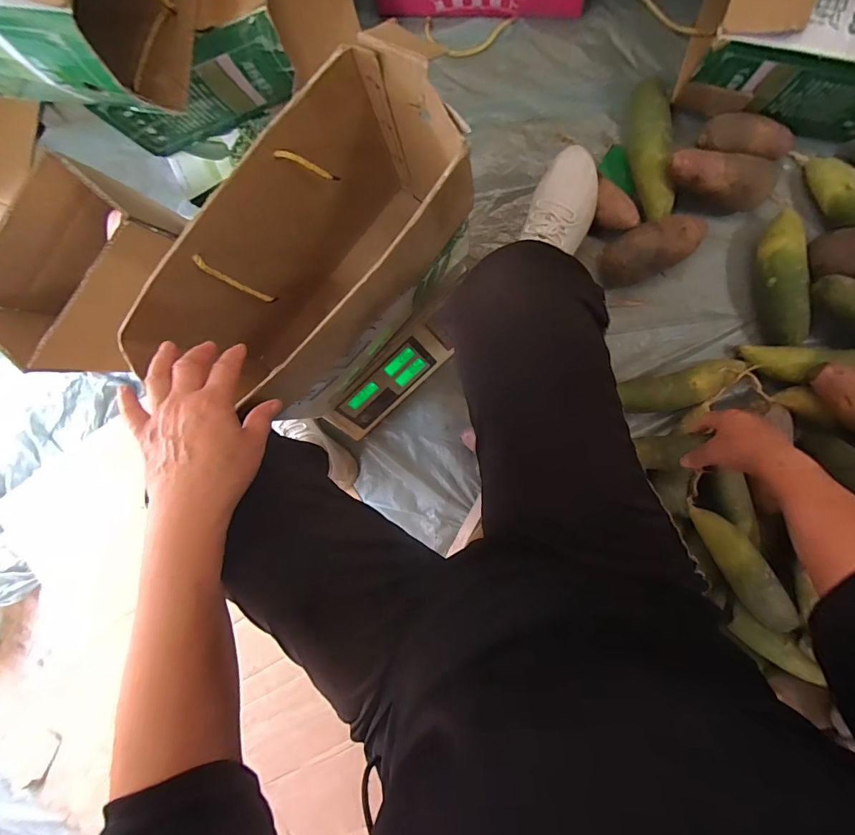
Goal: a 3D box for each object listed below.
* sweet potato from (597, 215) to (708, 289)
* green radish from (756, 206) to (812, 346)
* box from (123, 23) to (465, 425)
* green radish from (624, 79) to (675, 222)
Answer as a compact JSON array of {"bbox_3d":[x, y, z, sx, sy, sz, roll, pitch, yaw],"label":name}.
[{"bbox_3d":[0.343,-0.259,0.623,0.145,0.071,0.080,-26,90,10],"label":"sweet potato"},{"bbox_3d":[0.530,-0.208,0.608,0.057,0.045,0.197,-6,94,9],"label":"green radish"},{"bbox_3d":[-0.107,-0.173,0.498,0.169,0.252,0.379,45,99,3],"label":"box"},{"bbox_3d":[0.342,-0.407,0.619,0.056,0.070,0.202,-6,94,9],"label":"green radish"}]

